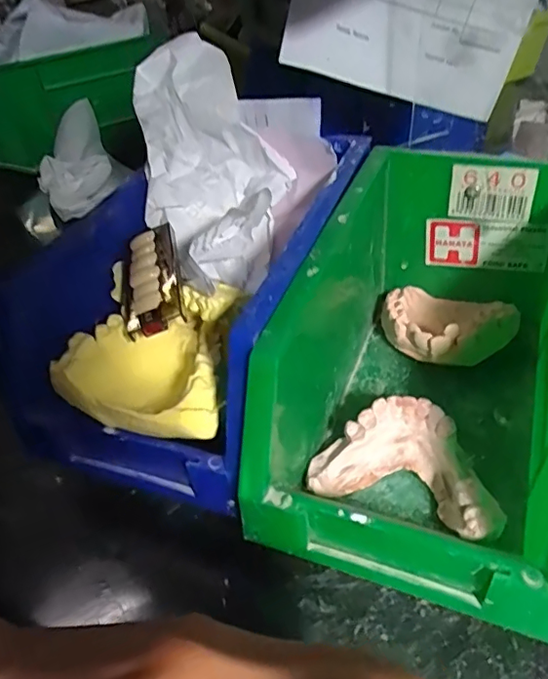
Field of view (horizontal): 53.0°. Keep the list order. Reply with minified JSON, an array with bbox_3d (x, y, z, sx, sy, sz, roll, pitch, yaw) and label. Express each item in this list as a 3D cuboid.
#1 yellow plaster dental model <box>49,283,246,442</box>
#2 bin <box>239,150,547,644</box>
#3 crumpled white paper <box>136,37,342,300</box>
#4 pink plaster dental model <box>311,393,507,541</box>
[{"bbox_3d":[-0.043,0.009,0.208,0.065,0.030,0.057,12,46,20],"label":"yellow plaster dental model"},{"bbox_3d":[0.065,0.007,0.214,0.103,0.090,0.169,12,46,20],"label":"bin"},{"bbox_3d":[-0.018,-0.080,0.250,0.083,0.074,0.099,-11,43,-4],"label":"crumpled white paper"},{"bbox_3d":[0.051,0.049,0.209,0.066,0.027,0.046,13,46,21],"label":"pink plaster dental model"}]

